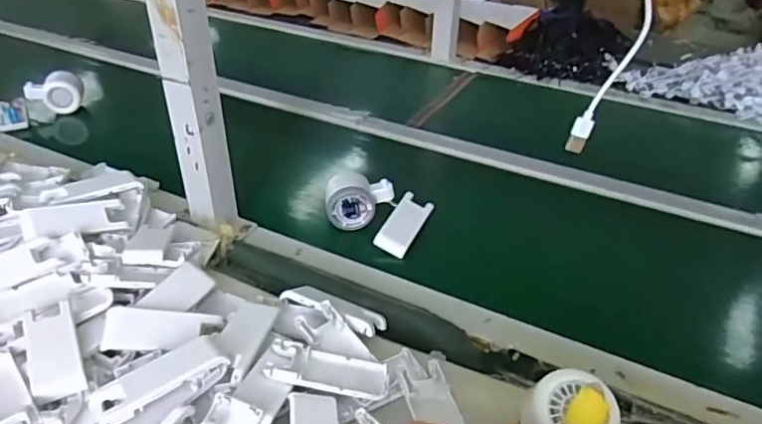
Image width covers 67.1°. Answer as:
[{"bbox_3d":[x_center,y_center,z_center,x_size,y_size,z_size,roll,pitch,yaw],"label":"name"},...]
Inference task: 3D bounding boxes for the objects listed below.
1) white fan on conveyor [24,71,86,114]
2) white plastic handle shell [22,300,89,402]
[{"bbox_3d":[-0.538,-0.193,0.955,0.083,0.063,0.063,-16,39,-21],"label":"white fan on conveyor"},{"bbox_3d":[-0.274,0.114,0.480,0.037,0.017,0.091,-18,40,-24],"label":"white plastic handle shell"}]

